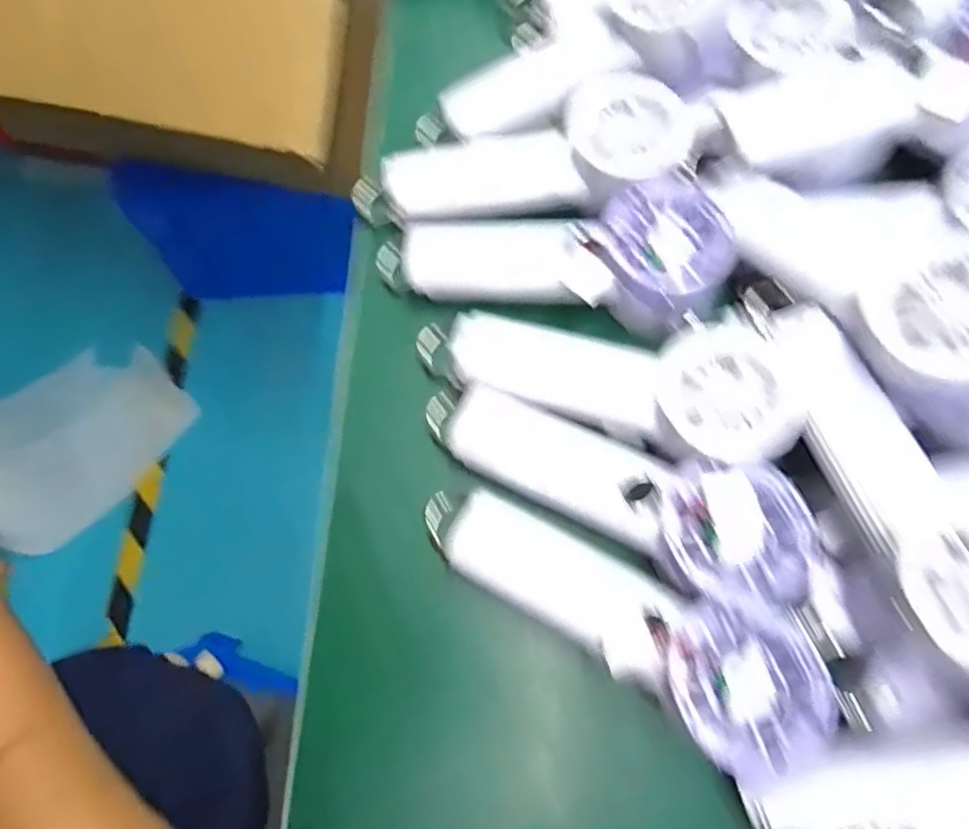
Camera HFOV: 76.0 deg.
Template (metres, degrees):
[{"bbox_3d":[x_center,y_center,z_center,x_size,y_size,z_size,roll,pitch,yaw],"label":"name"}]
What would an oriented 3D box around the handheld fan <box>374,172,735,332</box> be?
[{"bbox_3d":[0.035,-0.086,0.356,0.193,0.031,0.077,1,71,16],"label":"handheld fan"}]

